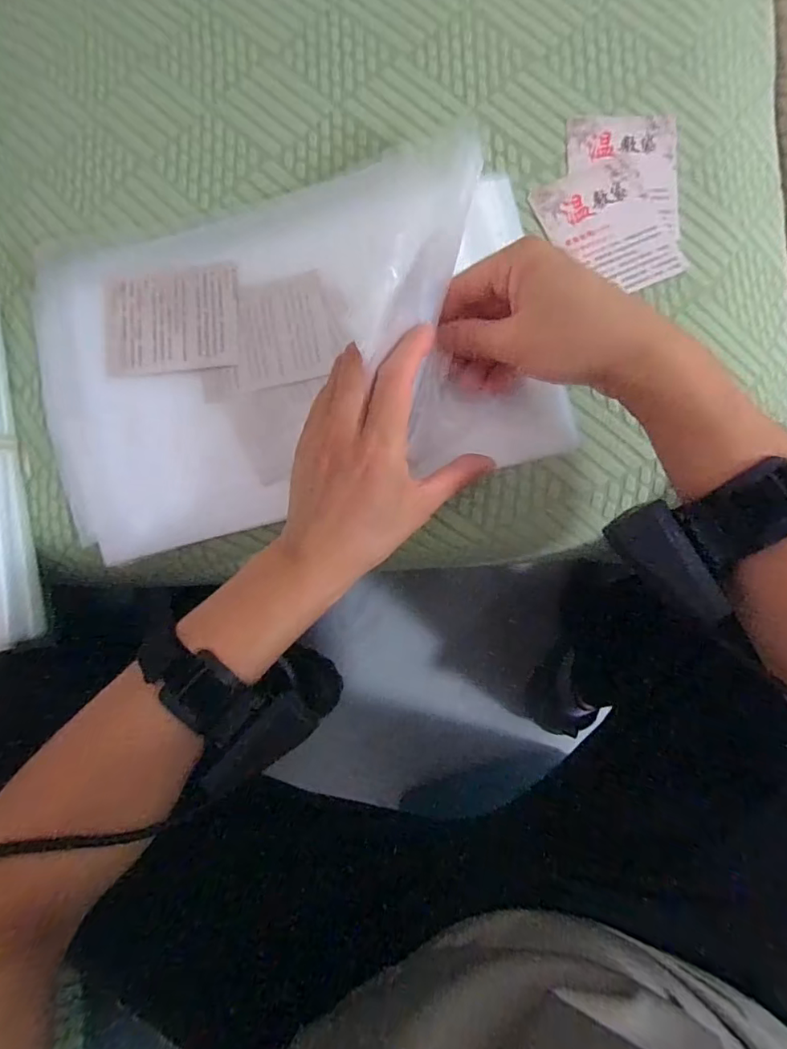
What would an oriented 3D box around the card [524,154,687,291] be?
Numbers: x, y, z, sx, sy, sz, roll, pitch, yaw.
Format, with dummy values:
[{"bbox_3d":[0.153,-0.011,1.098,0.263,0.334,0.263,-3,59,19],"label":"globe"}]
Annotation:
[{"bbox_3d":[0.153,-0.210,0.377,0.079,0.005,0.097,-24,84,2],"label":"card"}]

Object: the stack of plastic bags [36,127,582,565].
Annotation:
[{"bbox_3d":[-0.075,-0.124,0.378,0.353,0.024,0.231,-14,84,3],"label":"stack of plastic bags"}]

